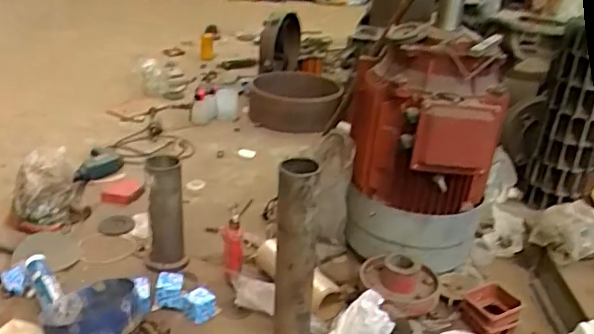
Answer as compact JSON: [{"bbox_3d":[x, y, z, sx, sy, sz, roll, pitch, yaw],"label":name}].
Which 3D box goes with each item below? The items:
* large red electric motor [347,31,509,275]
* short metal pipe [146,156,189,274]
[{"bbox_3d":[0.299,-0.024,1.359,0.359,0.559,0.365,9,26,9],"label":"large red electric motor"},{"bbox_3d":[-0.328,0.128,1.398,0.099,0.302,0.084,0,26,-9],"label":"short metal pipe"}]

